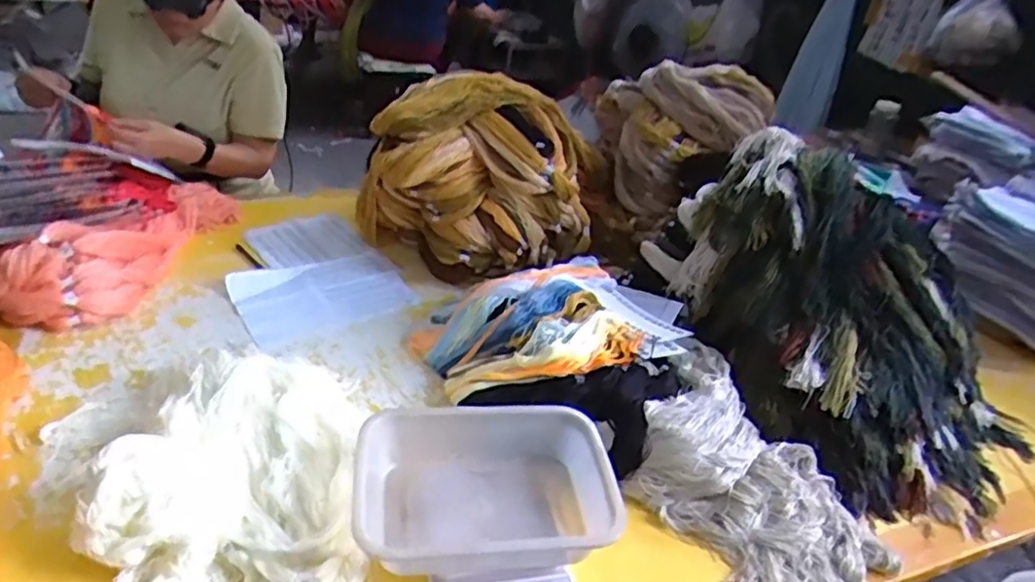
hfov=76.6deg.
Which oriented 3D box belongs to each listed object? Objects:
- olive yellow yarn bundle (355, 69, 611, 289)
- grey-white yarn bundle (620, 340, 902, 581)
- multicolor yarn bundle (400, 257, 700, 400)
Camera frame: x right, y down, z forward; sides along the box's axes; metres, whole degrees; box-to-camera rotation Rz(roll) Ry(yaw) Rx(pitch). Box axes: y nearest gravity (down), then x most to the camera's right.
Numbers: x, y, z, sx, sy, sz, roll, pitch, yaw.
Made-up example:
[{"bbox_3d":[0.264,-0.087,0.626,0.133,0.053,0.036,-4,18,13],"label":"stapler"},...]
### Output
[{"bbox_3d":[-0.073,-0.227,1.272,0.448,0.312,0.334,8,32,1],"label":"olive yellow yarn bundle"},{"bbox_3d":[0.283,0.229,0.838,0.239,0.085,0.359,-13,37,-29],"label":"grey-white yarn bundle"},{"bbox_3d":[0.060,0.066,1.033,0.409,0.113,0.270,-7,35,-23],"label":"multicolor yarn bundle"}]

